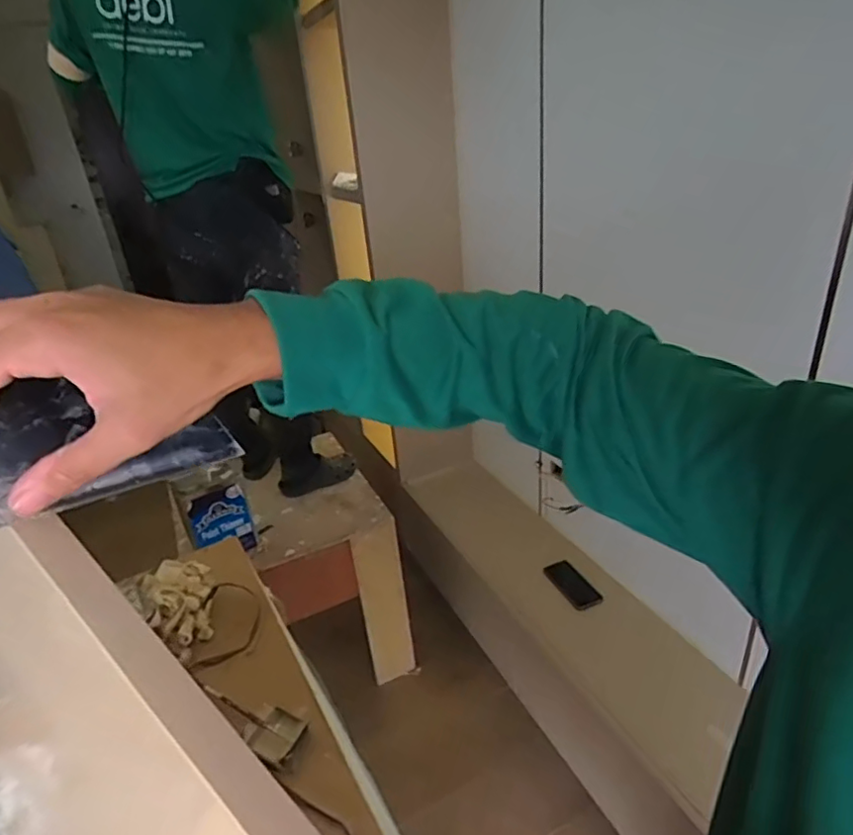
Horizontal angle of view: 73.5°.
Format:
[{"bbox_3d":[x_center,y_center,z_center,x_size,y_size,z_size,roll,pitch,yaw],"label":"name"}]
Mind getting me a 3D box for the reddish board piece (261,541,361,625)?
[{"bbox_3d":[-0.319,0.469,1.617,0.236,0.202,0.023,-15,29,-18],"label":"reddish board piece"}]

